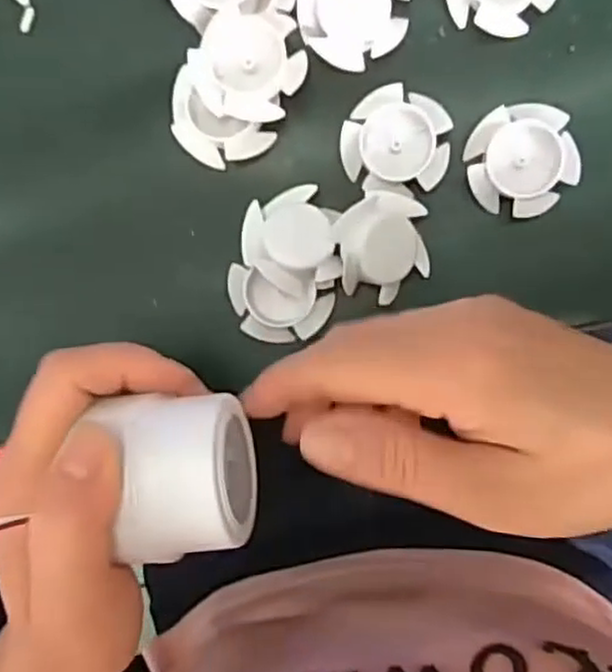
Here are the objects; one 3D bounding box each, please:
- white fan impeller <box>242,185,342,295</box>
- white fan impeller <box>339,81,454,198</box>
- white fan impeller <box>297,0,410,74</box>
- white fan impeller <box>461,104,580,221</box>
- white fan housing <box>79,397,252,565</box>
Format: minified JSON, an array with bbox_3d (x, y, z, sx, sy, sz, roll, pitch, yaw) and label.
[{"bbox_3d":[-0.005,-0.037,0.271,0.036,0.019,0.038,0,96,4],"label":"white fan impeller"},{"bbox_3d":[0.034,-0.074,0.272,0.040,0.012,0.037,5,97,4],"label":"white fan impeller"},{"bbox_3d":[0.018,-0.120,0.270,0.040,0.010,0.035,-3,96,5],"label":"white fan impeller"},{"bbox_3d":[0.081,-0.065,0.269,0.039,0.014,0.039,0,96,4],"label":"white fan impeller"},{"bbox_3d":[-0.038,0.043,0.230,0.037,0.041,0.048,-8,96,5],"label":"white fan housing"}]

